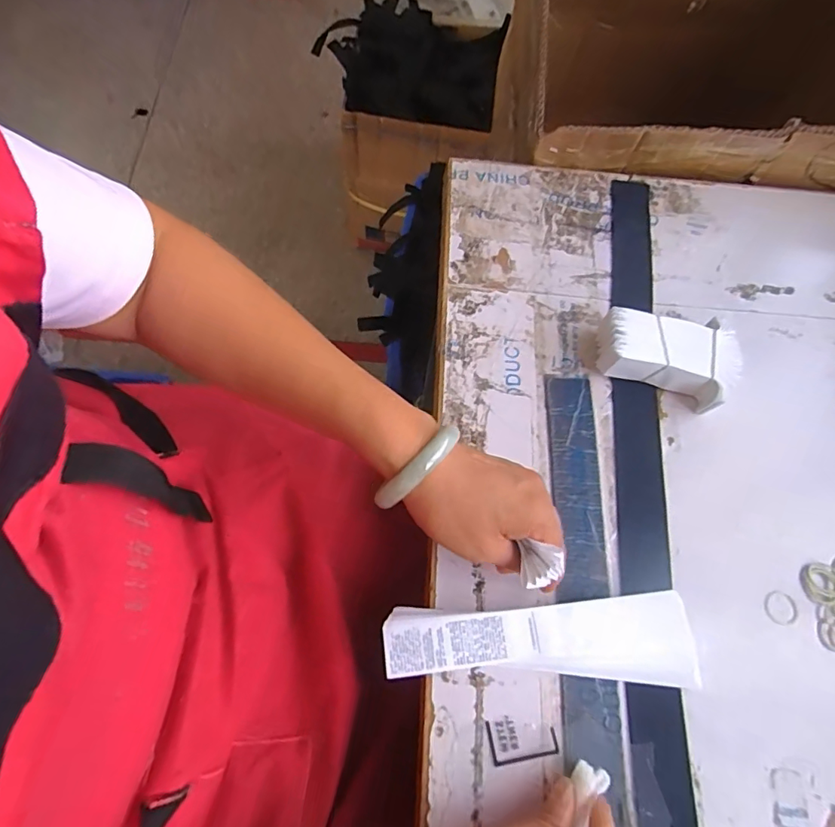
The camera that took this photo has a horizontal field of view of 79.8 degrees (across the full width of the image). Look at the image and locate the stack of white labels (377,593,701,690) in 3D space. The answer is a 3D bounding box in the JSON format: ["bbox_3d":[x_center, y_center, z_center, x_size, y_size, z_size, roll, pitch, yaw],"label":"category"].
[{"bbox_3d":[0.082,0.152,0.339,0.204,0.026,0.054,3,68,-2],"label":"stack of white labels"}]

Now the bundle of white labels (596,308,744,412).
[{"bbox_3d":[0.210,-0.053,0.423,0.114,0.039,0.071,21,69,6],"label":"bundle of white labels"}]

